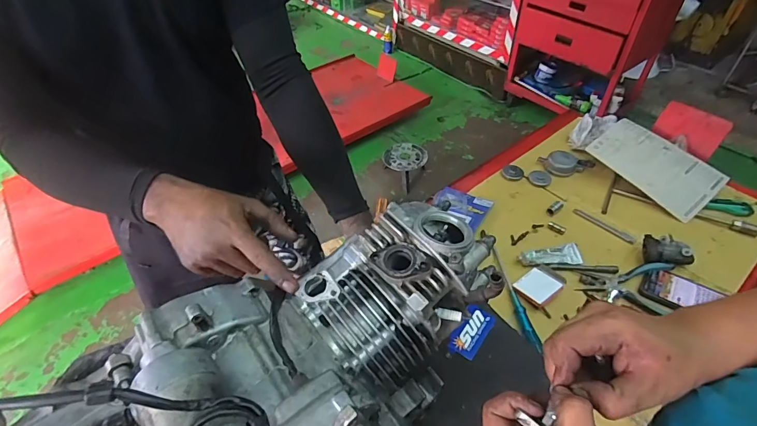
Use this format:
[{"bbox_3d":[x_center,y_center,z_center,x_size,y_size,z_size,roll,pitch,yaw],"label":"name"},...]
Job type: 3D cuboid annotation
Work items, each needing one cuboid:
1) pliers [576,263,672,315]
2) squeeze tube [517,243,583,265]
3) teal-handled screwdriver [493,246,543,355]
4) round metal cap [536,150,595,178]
[{"bbox_3d":[0.476,0.129,0.781,0.159,0.028,0.108,12,47,17],"label":"pliers"},{"bbox_3d":[0.354,0.089,0.827,0.130,0.029,0.039,-10,44,-5],"label":"squeeze tube"},{"bbox_3d":[0.258,0.158,0.766,0.017,0.022,0.231,-7,44,-2],"label":"teal-handled screwdriver"},{"bbox_3d":[0.476,-0.123,1.022,0.129,0.034,0.060,8,46,13],"label":"round metal cap"}]

